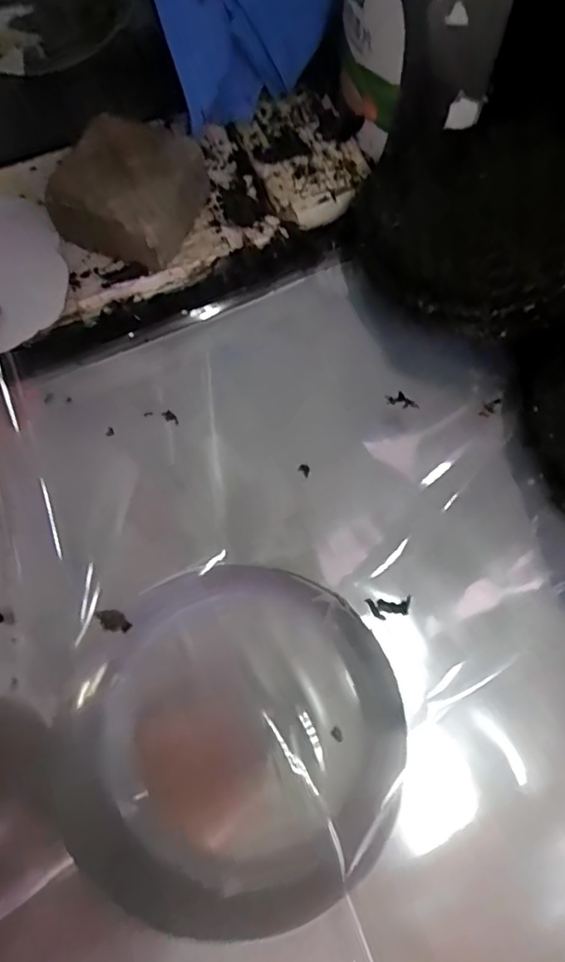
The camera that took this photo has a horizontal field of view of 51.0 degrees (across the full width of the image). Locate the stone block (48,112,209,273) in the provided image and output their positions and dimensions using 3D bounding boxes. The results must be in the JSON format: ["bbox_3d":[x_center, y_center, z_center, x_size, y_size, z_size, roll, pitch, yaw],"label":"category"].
[{"bbox_3d":[-0.129,-0.244,0.494,0.103,0.073,0.098,20,70,8],"label":"stone block"}]

